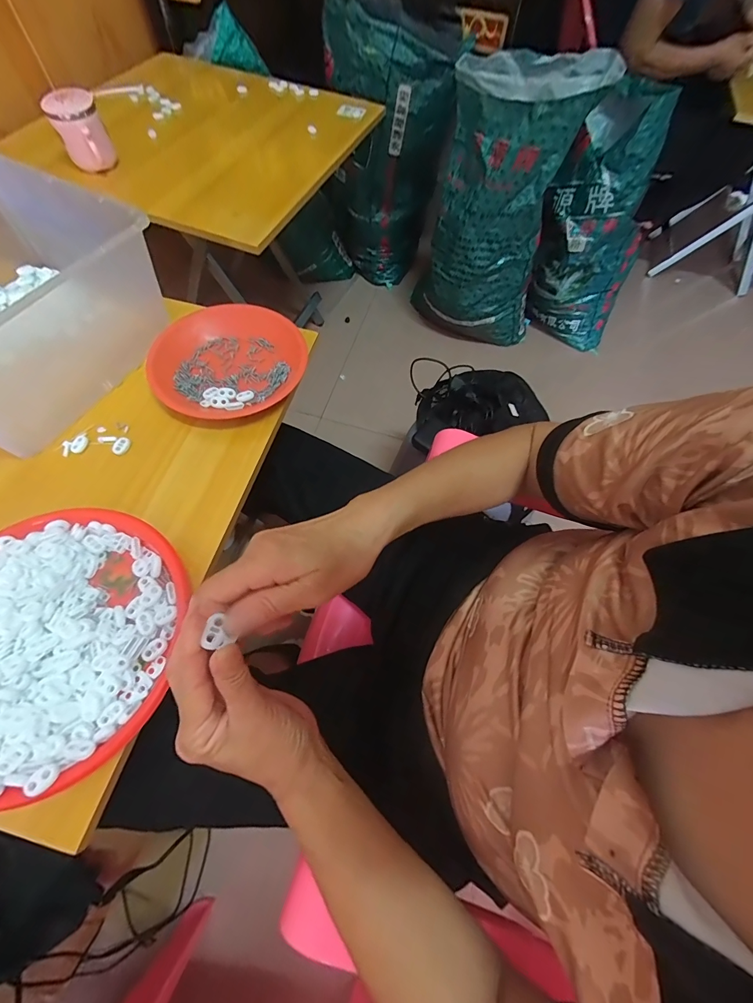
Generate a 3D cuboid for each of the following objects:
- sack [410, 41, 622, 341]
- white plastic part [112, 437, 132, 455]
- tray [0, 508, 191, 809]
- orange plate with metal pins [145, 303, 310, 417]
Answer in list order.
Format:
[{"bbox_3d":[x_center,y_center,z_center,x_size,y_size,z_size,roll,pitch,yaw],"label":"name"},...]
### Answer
[{"bbox_3d":[0.290,-0.680,0.940,0.337,0.556,0.161,15,66,4],"label":"sack"},{"bbox_3d":[-0.303,-0.066,0.445,0.015,0.010,0.022,25,67,8],"label":"white plastic part"},{"bbox_3d":[-0.297,0.118,0.334,0.213,0.039,0.230,6,65,0],"label":"tray"},{"bbox_3d":[-0.192,-0.189,0.497,0.191,0.031,0.171,-17,68,-10],"label":"orange plate with metal pins"}]

